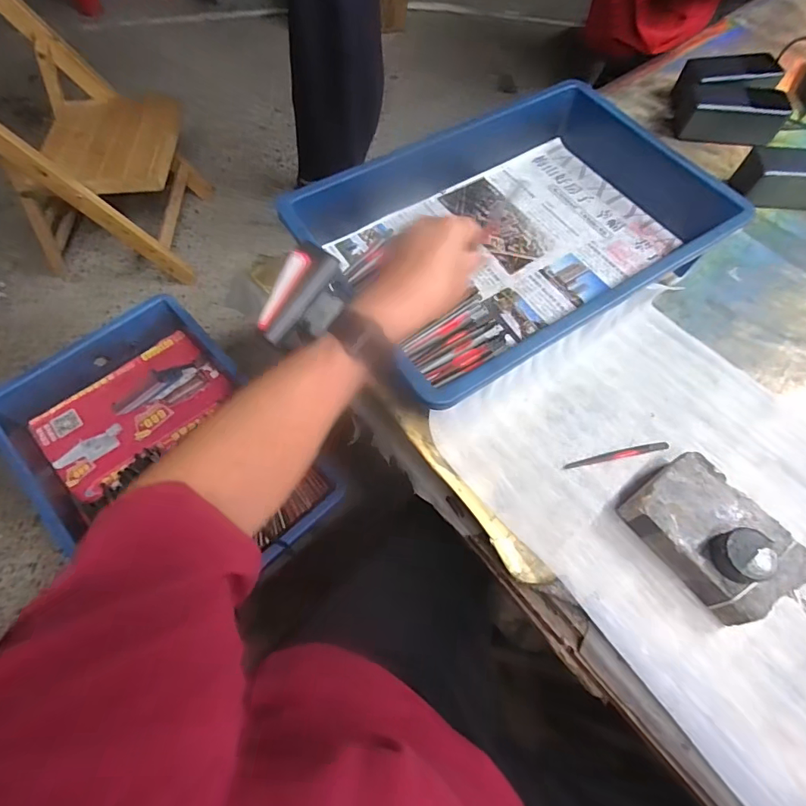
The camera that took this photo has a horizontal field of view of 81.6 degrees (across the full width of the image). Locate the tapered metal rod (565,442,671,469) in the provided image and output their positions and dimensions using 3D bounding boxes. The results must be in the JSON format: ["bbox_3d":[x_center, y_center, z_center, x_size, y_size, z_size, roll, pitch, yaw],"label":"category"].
[{"bbox_3d":[0.202,0.048,0.441,0.102,0.005,0.010,-10,63,-7],"label":"tapered metal rod"}]

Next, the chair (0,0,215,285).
[{"bbox_3d":[-0.670,-0.559,1.002,0.365,0.530,0.354,-5,64,-5],"label":"chair"}]

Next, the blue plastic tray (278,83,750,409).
[{"bbox_3d":[0.121,-0.193,0.522,0.416,0.076,0.296,-29,67,-16],"label":"blue plastic tray"}]

